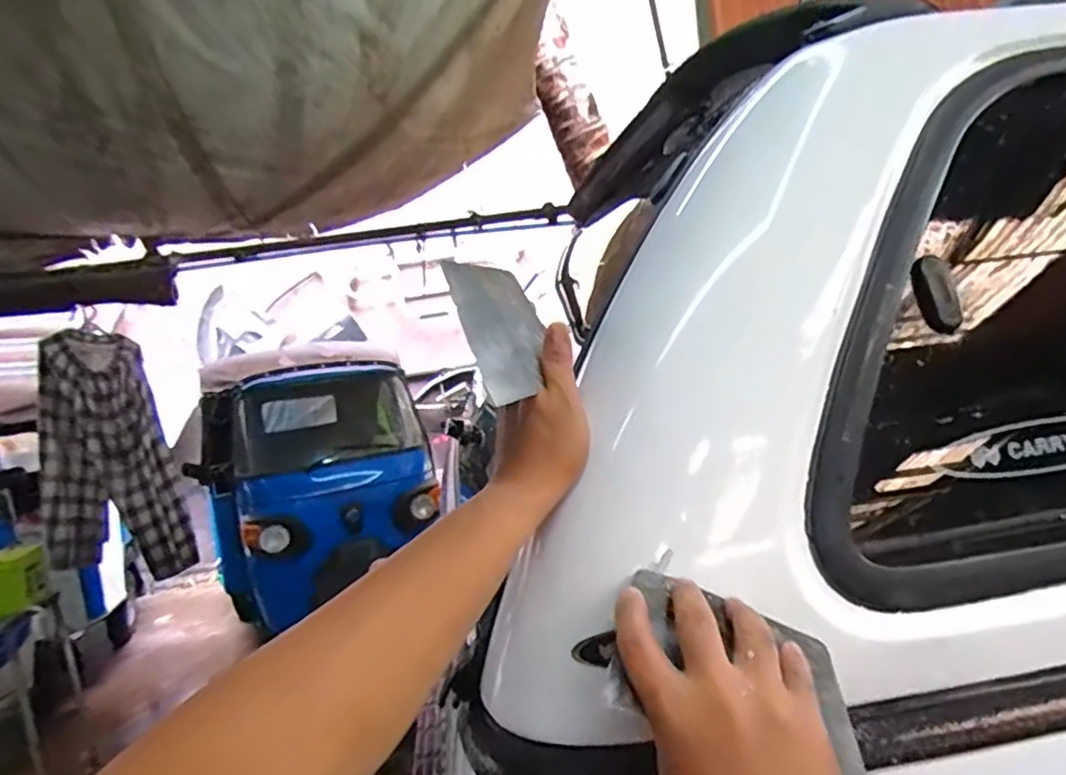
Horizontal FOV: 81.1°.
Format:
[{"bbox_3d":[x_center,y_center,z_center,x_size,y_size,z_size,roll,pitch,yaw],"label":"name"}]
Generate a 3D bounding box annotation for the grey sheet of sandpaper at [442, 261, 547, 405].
[{"bbox_3d":[-0.017,-0.042,0.435,0.005,0.094,0.131,-26,-1,22],"label":"grey sheet of sandpaper"}]

